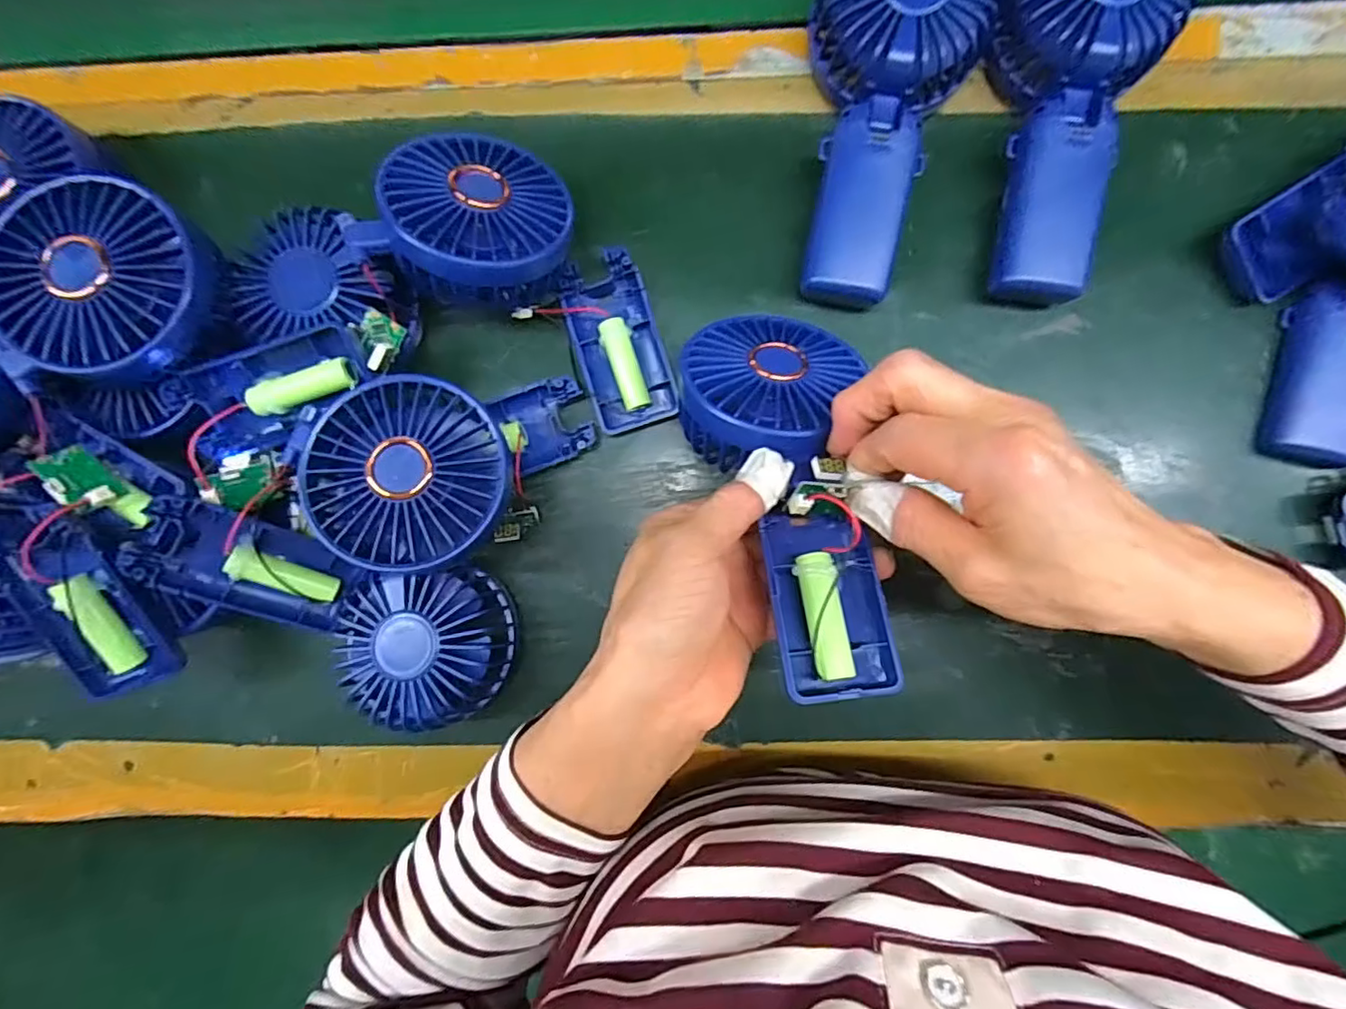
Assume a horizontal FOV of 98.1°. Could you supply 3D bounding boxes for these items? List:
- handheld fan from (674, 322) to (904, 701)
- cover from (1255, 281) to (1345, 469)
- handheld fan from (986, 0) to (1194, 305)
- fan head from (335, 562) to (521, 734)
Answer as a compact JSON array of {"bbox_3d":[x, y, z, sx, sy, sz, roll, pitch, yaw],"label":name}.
[{"bbox_3d":[0.053,-0.013,0.243,0.079,0.039,0.176,-12,70,2],"label":"handheld fan"},{"bbox_3d":[0.332,-0.065,0.296,0.043,0.013,0.087,11,90,2],"label":"cover"},{"bbox_3d":[0.196,-0.191,0.286,0.081,0.050,0.175,6,90,2],"label":"handheld fan"},{"bbox_3d":[-0.123,0.069,0.299,0.083,0.050,0.078,-3,90,2],"label":"fan head"}]

